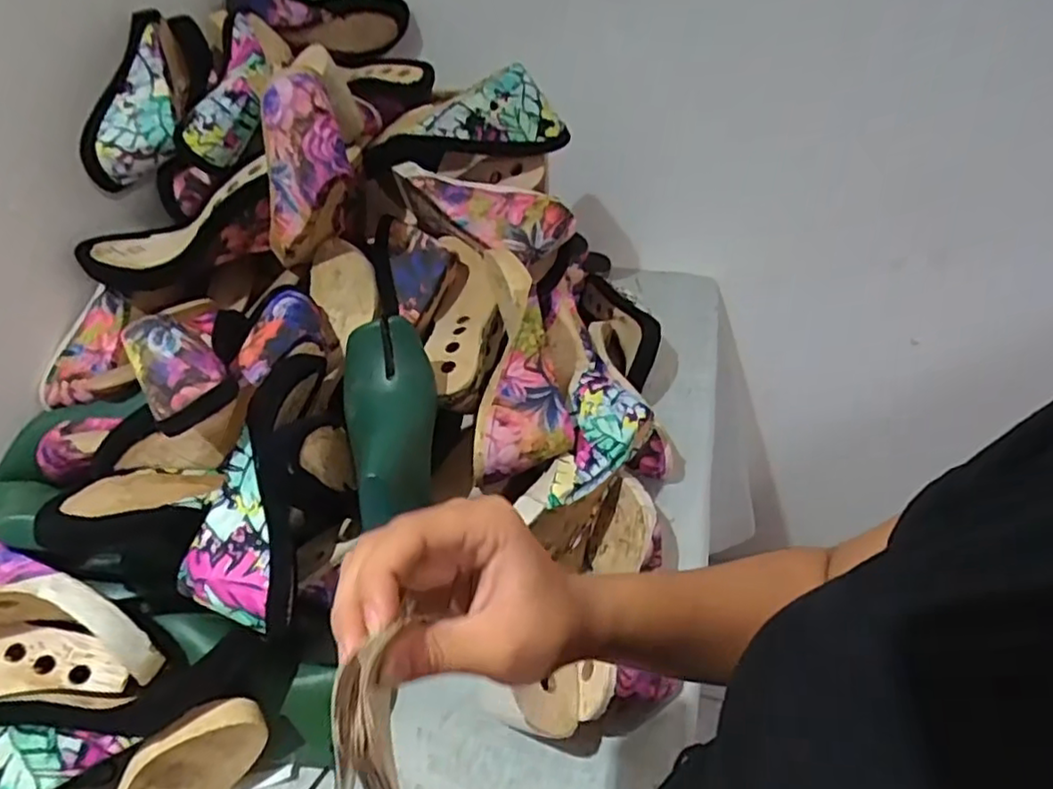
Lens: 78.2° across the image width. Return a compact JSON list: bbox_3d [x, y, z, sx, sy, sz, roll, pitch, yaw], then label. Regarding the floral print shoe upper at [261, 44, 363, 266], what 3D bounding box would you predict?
[{"bbox_3d":[-0.212,-0.194,0.606,0.086,0.206,0.064,16,42,-14],"label":"floral print shoe upper"}]

